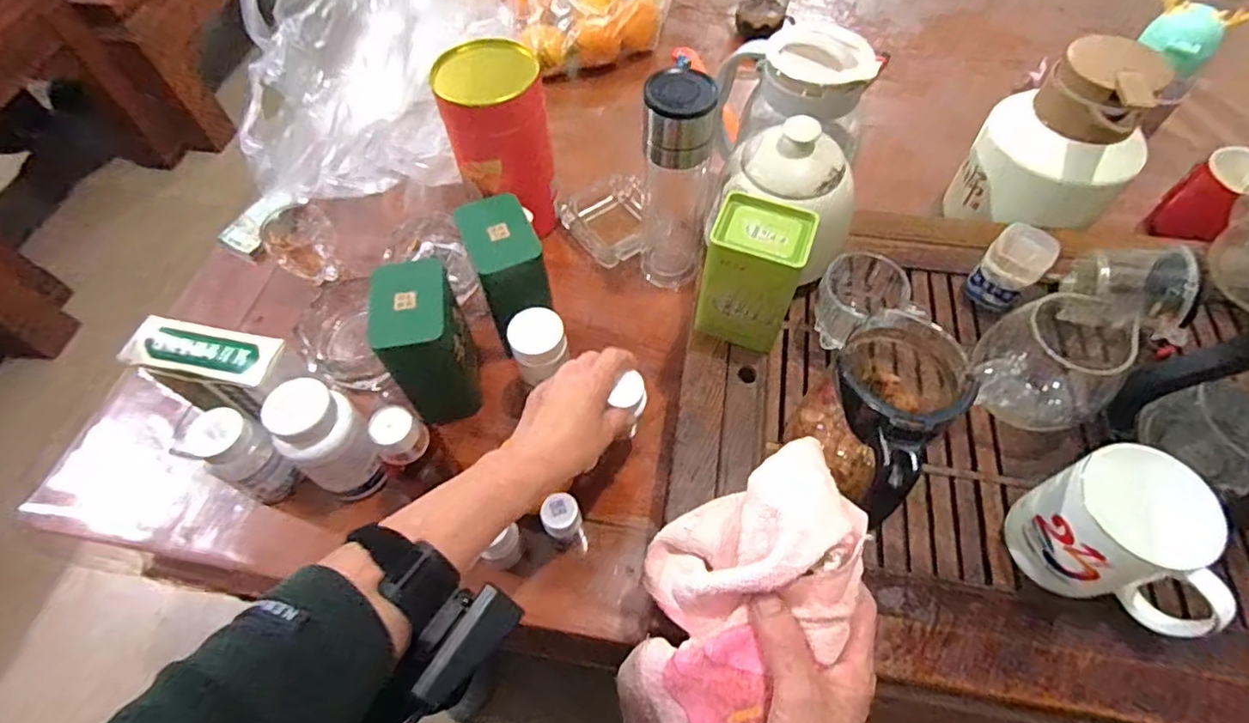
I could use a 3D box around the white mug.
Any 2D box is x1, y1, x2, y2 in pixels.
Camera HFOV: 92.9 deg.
[{"bbox_3d":[0.339,0.125,0.402,0.088,0.091,0.115,-20,60,-10],"label":"white mug"}]

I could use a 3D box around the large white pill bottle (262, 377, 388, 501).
[{"bbox_3d":[-0.253,0.067,0.509,0.062,0.121,0.061,-1,59,1],"label":"large white pill bottle"}]

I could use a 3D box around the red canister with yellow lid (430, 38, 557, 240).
[{"bbox_3d":[-0.133,-0.230,0.649,0.108,0.191,0.086,-11,59,-5],"label":"red canister with yellow lid"}]

